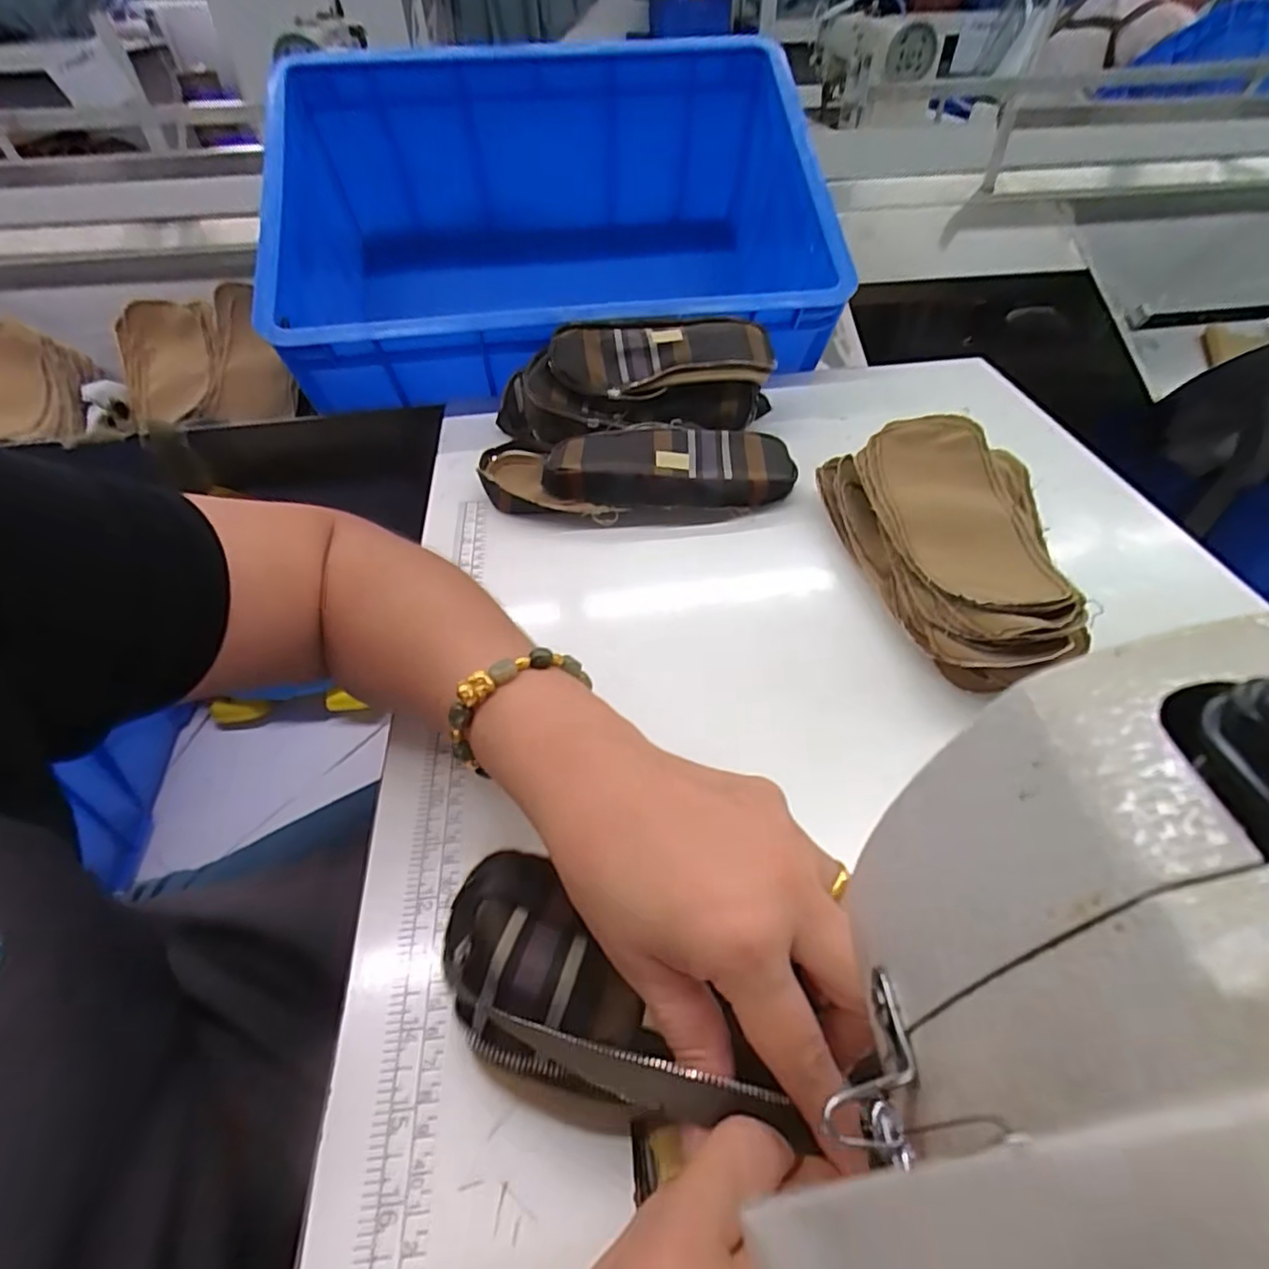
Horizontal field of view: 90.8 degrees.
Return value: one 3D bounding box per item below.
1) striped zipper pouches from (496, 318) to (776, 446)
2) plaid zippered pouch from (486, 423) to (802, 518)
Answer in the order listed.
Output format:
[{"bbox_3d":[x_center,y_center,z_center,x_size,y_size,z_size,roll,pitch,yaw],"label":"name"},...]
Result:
[{"bbox_3d":[0.001,-0.207,0.524,0.235,0.075,0.090,-5,48,-3],"label":"striped zipper pouches"},{"bbox_3d":[0.002,-0.125,0.483,0.237,0.038,0.085,-1,47,3],"label":"plaid zippered pouch"}]

